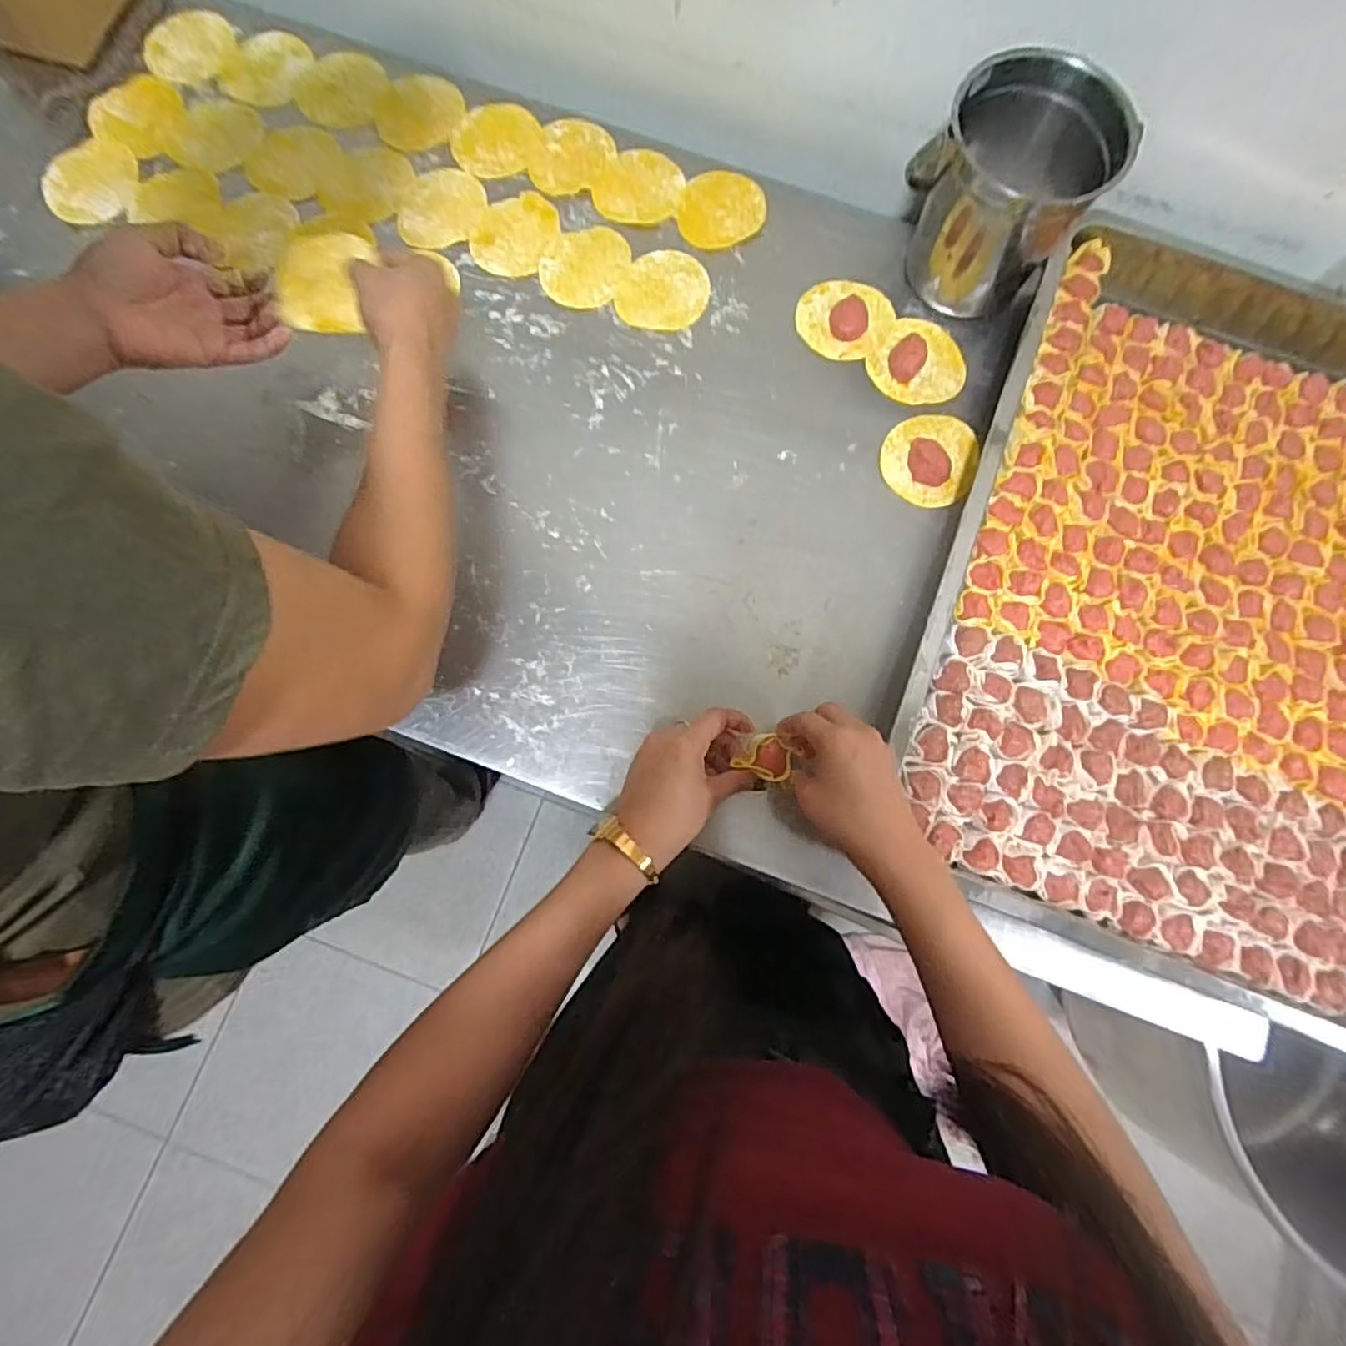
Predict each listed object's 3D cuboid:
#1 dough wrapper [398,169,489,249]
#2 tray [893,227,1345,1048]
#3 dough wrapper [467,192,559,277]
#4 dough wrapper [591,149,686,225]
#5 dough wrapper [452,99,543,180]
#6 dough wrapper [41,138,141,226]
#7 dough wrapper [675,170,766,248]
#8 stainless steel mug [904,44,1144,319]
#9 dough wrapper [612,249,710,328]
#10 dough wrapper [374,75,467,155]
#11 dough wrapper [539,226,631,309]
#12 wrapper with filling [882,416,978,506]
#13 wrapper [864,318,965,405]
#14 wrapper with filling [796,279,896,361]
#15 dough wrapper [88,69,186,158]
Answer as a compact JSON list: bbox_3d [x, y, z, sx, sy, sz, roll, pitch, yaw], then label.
[{"bbox_3d":[-0.216,-0.430,0.595,0.073,0.006,0.091,23,80,3],"label":"dough wrapper"},{"bbox_3d":[0.427,-0.081,0.517,0.398,0.041,0.612,22,80,4],"label":"tray"},{"bbox_3d":[-0.147,-0.407,0.591,0.069,0.004,0.088,26,80,4],"label":"dough wrapper"},{"bbox_3d":[-0.031,-0.455,0.603,0.075,0.005,0.078,0,79,-1],"label":"dough wrapper"},{"bbox_3d":[-0.168,-0.504,0.606,0.076,0.007,0.078,0,79,-1],"label":"dough wrapper"},{"bbox_3d":[-0.526,-0.447,0.582,0.077,0.006,0.086,-17,81,-7],"label":"dough wrapper"},{"bbox_3d":[0.047,-0.435,0.600,0.076,0.004,0.084,16,80,3],"label":"dough wrapper"},{"bbox_3d":[0.267,-0.391,0.530,0.142,0.139,0.104,31,81,6],"label":"stainless steel mug"},{"bbox_3d":[-0.006,-0.348,0.582,0.075,0.004,0.084,21,80,4],"label":"dough wrapper"},{"bbox_3d":[-0.243,-0.536,0.614,0.087,0.006,0.087,0,79,-1],"label":"dough wrapper"},{"bbox_3d":[-0.081,-0.374,0.586,0.074,0.004,0.087,26,80,4],"label":"dough wrapper"},{"bbox_3d":[0.224,-0.189,0.553,0.079,0.022,0.085,0,79,-1],"label":"wrapper with filling"},{"bbox_3d":[0.222,-0.277,0.568,0.080,0.021,0.076,0,79,0],"label":"wrapper"},{"bbox_3d":[0.153,-0.324,0.580,0.079,0.009,0.078,0,79,0],"label":"wrapper with filling"},{"bbox_3d":[-0.494,-0.521,0.596,0.082,0.004,0.082,1,79,-4],"label":"dough wrapper"}]

